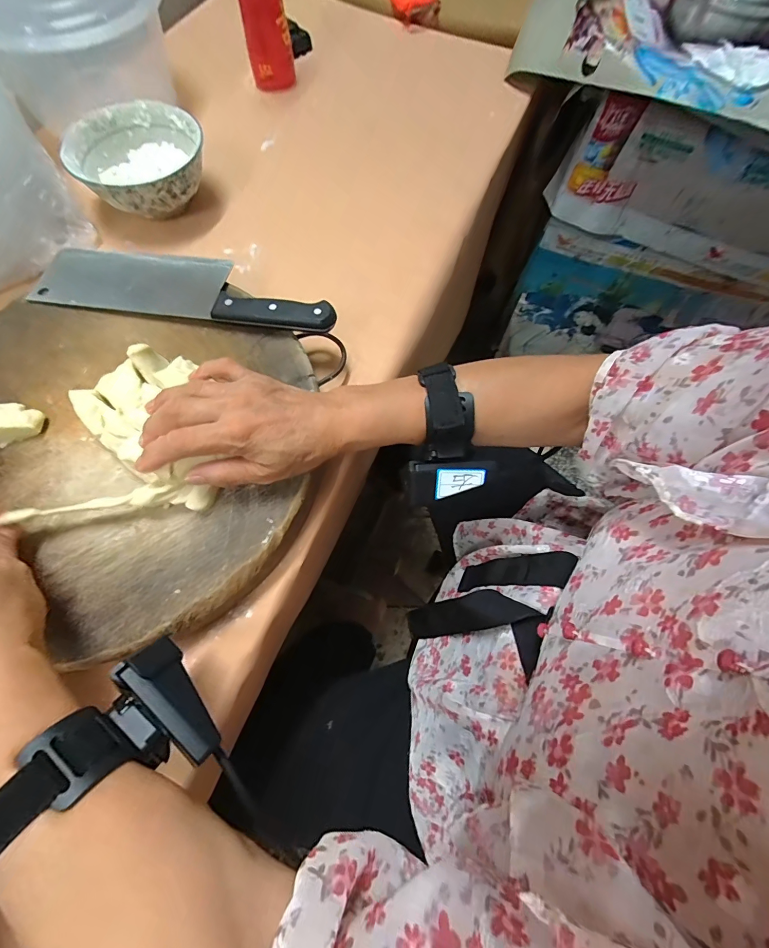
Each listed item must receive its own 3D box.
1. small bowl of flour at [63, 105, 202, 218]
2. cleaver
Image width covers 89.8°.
[{"bbox_3d":[-0.273,-0.354,0.450,0.134,0.064,0.137,0,68,-1],"label":"small bowl of flour"},{"bbox_3d":[-0.187,-0.180,0.368,0.284,0.017,0.074,8,68,2],"label":"cleaver"}]

